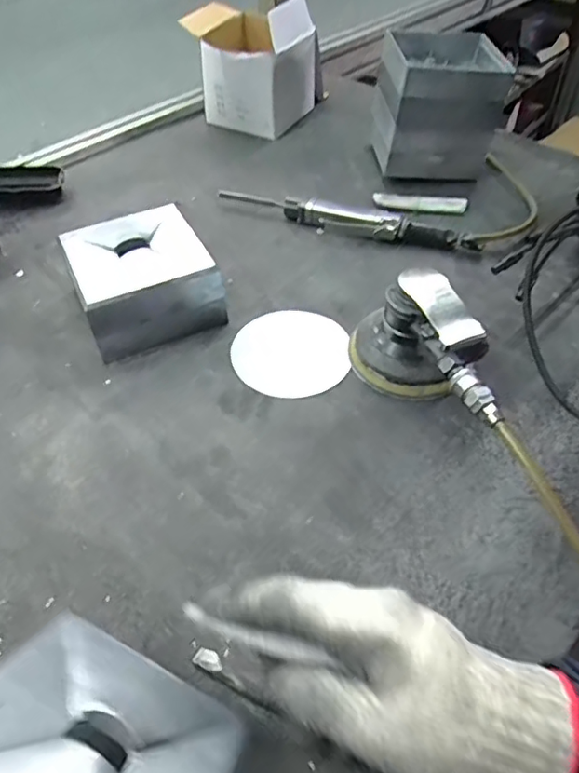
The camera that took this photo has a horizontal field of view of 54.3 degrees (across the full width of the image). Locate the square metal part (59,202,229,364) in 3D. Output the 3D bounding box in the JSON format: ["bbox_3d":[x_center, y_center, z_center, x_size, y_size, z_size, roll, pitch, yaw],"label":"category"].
[{"bbox_3d":[-0.151,-0.107,0.572,0.132,0.073,0.128,-22,51,-18],"label":"square metal part"}]

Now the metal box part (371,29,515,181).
[{"bbox_3d":[0.199,-0.383,0.771,0.151,0.141,0.175,1,48,2],"label":"metal box part"}]

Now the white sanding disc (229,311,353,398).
[{"bbox_3d":[0.000,-0.033,0.555,0.113,0.007,0.099,-2,56,3],"label":"white sanding disc"}]

